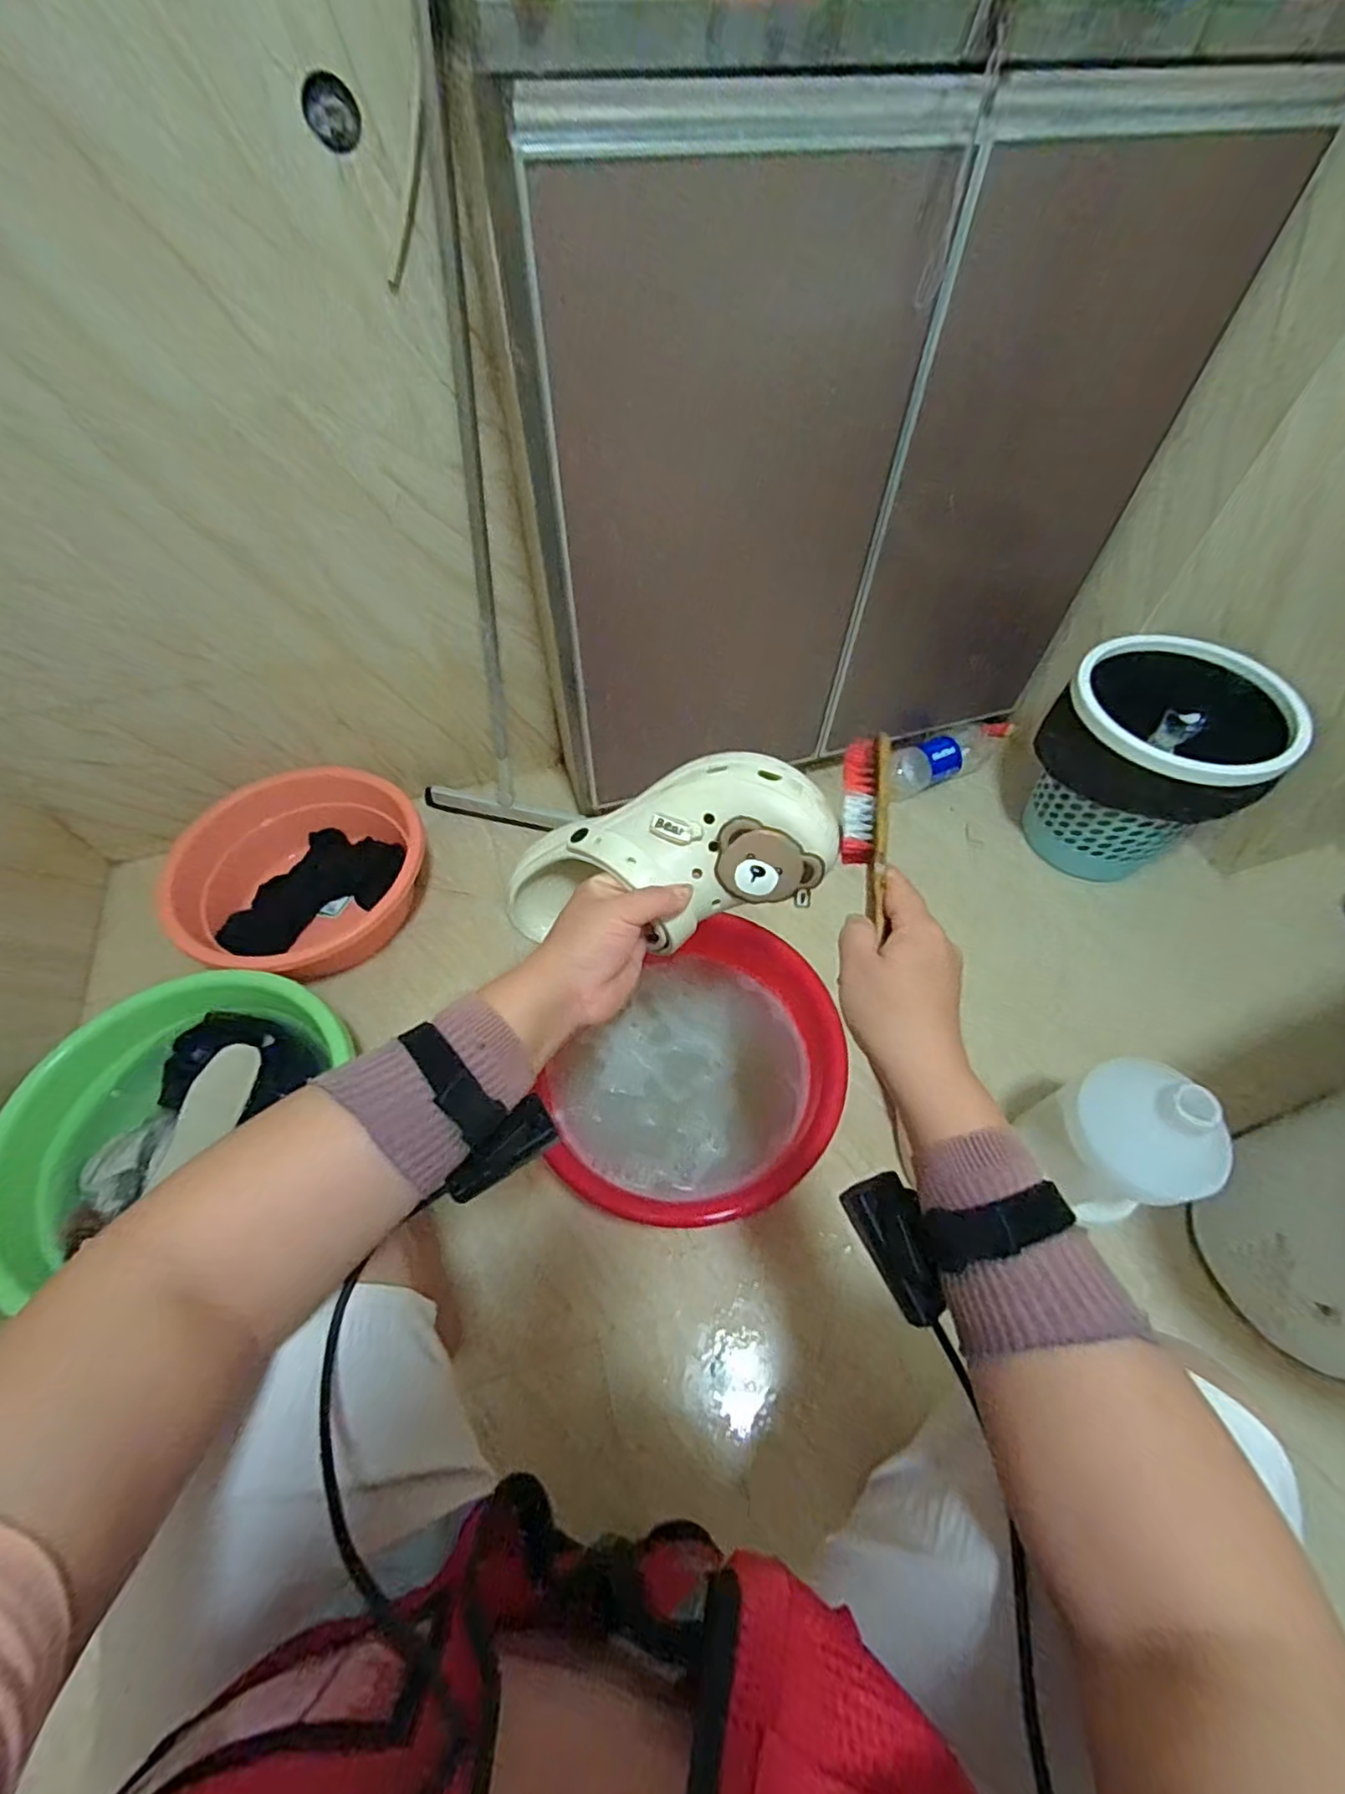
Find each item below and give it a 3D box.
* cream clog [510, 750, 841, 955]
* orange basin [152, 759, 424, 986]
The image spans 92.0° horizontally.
[{"bbox_3d":[-0.016,-0.027,0.477,0.258,0.076,0.112,-10,53,17],"label":"cream clog"},{"bbox_3d":[-0.532,-0.019,0.951,0.309,0.171,0.318,0,55,-1],"label":"orange basin"}]

